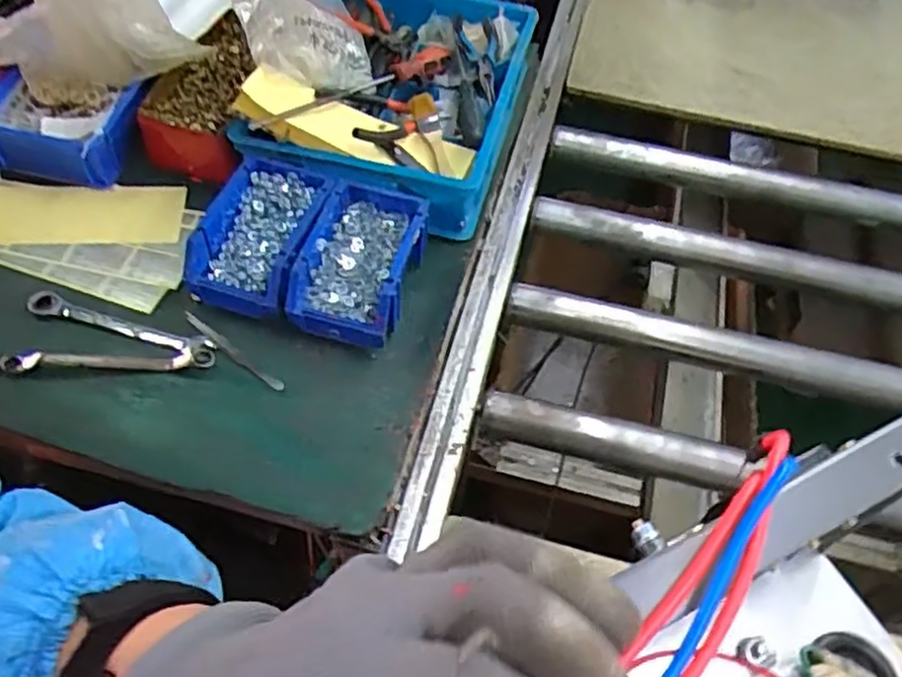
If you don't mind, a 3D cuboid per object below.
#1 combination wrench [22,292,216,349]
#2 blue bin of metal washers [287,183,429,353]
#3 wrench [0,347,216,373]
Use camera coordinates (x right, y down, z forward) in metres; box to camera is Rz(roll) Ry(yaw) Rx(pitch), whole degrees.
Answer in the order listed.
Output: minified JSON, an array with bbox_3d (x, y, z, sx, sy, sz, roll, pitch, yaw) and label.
[{"bbox_3d":[-0.322,-0.015,0.709,0.190,0.016,0.023,13,54,5],"label":"combination wrench"},{"bbox_3d":[-0.091,-0.074,0.727,0.106,0.061,0.154,13,54,5],"label":"blue bin of metal washers"},{"bbox_3d":[-0.319,0.020,0.682,0.188,0.022,0.022,-3,54,-7],"label":"wrench"}]

